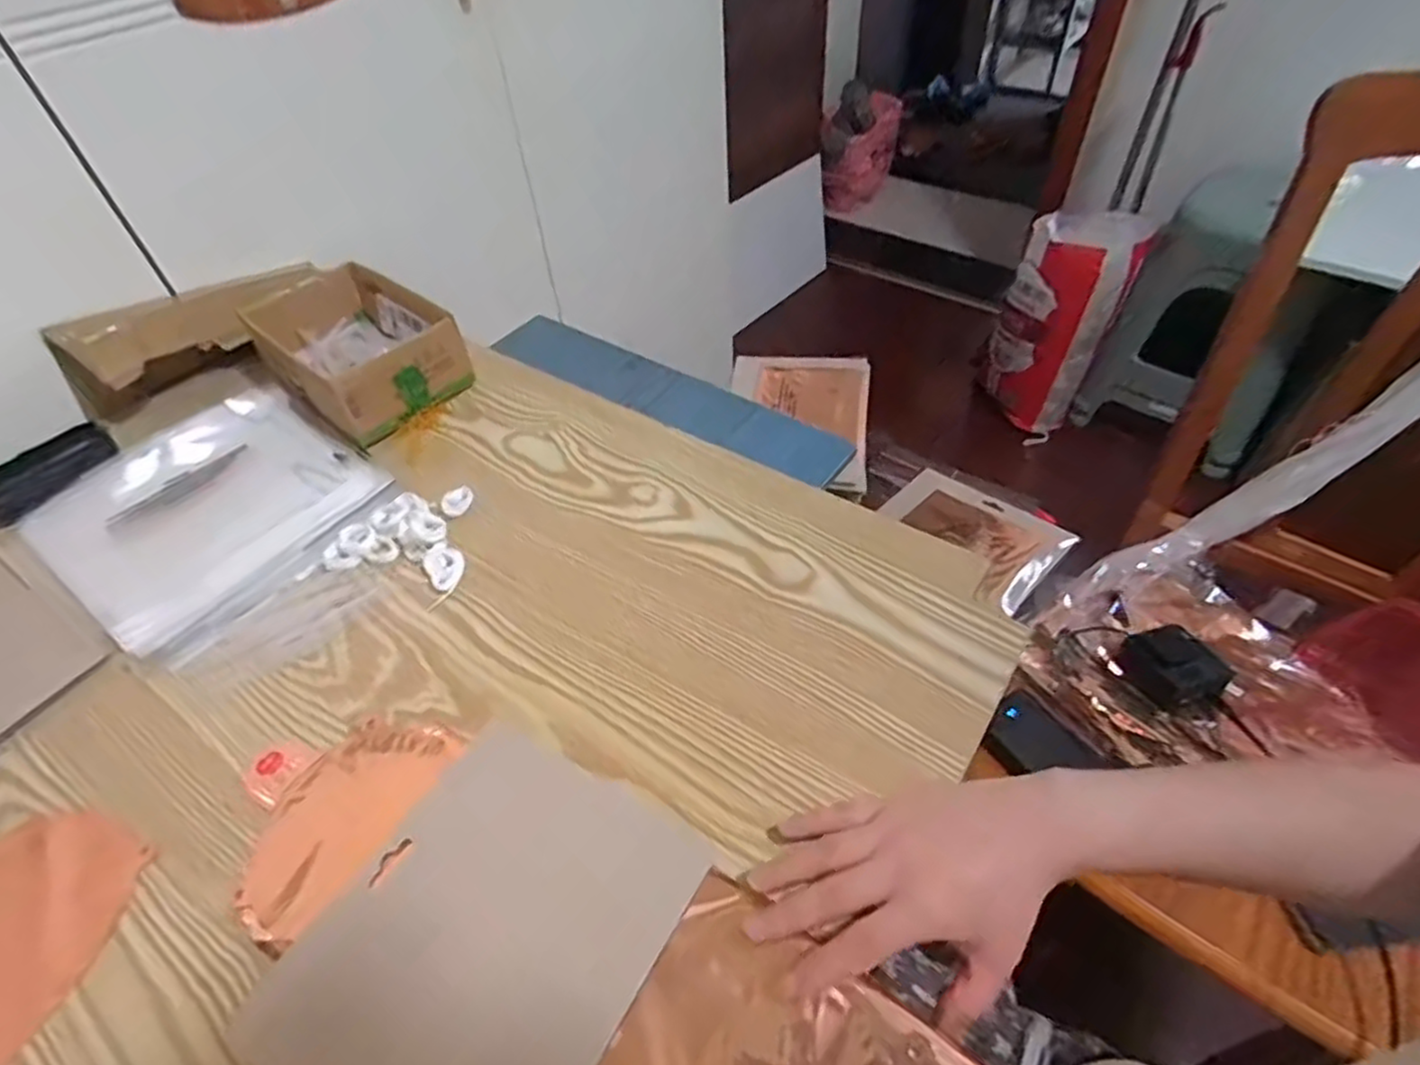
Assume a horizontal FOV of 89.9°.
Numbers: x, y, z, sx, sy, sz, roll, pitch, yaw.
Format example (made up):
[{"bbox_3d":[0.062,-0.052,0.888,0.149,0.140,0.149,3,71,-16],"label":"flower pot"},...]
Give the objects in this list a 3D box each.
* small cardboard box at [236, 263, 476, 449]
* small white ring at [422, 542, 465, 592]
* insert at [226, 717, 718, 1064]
[{"bbox_3d":[-0.330,-0.173,0.669,0.131,0.070,0.198,-38,56,-26],"label":"small cardboard box"},{"bbox_3d":[-0.195,0.023,0.521,0.026,0.017,0.036,-27,52,-19],"label":"small white ring"},{"bbox_3d":[-0.114,0.206,0.365,0.160,0.007,0.191,23,55,22],"label":"insert"}]

